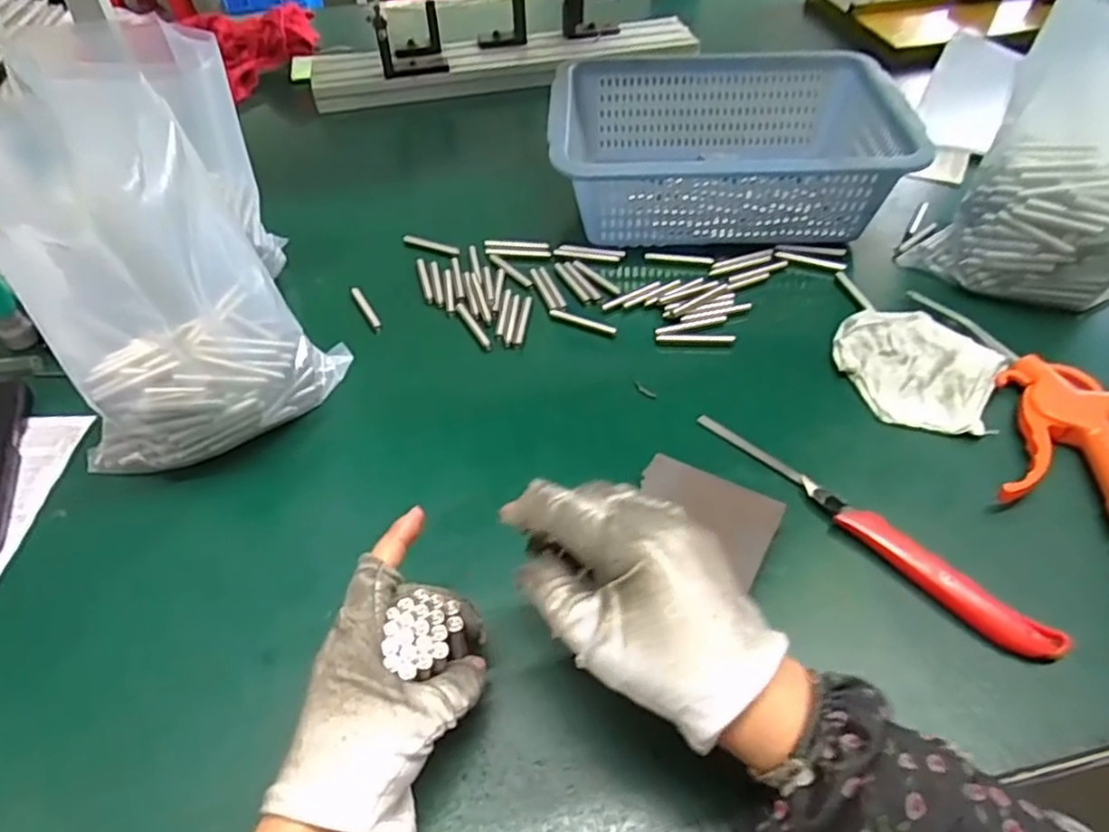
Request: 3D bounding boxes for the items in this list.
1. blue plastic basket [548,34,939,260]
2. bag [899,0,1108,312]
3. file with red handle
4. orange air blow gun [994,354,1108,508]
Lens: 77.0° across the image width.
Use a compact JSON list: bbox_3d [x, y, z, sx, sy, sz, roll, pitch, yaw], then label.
[{"bbox_3d":[0.149,-0.249,0.645,0.294,0.096,0.219,3,46,4],"label":"blue plastic basket"},{"bbox_3d":[0.376,-0.185,0.503,0.151,0.193,0.111,23,51,22],"label":"bag"},{"bbox_3d":[0.177,0.062,0.411,0.022,0.019,0.227,-33,53,-27],"label":"file with red handle"},{"bbox_3d":[0.318,0.030,0.427,0.080,0.032,0.179,15,48,16],"label":"orange air blow gun"}]

